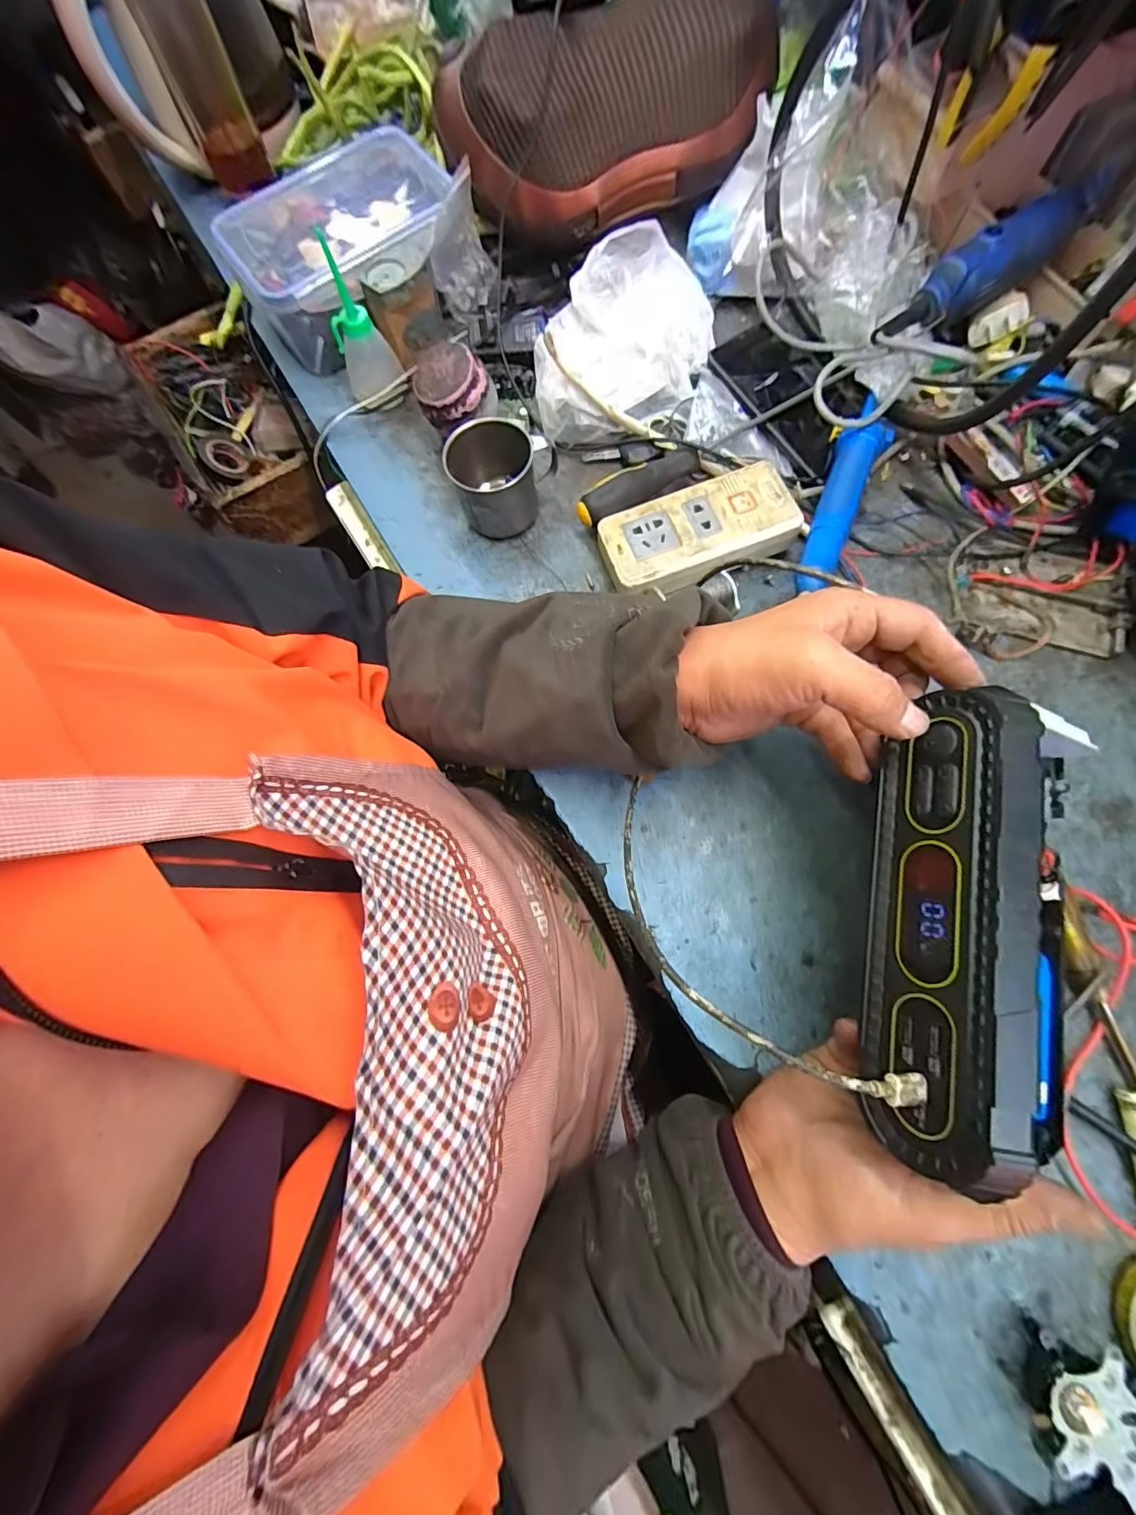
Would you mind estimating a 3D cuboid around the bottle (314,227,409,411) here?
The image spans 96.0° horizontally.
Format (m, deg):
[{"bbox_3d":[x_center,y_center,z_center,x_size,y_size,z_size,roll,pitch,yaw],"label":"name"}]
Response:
[{"bbox_3d":[-0.179,-0.361,0.435,0.050,0.115,0.057,-24,75,-5],"label":"bottle"}]

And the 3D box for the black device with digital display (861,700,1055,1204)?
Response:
[{"bbox_3d":[0.174,0.074,0.234,0.041,0.059,0.206,9,80,4],"label":"black device with digital display"}]

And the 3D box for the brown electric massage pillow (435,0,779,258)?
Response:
[{"bbox_3d":[0.031,-0.549,0.440,0.269,0.121,0.131,-14,74,-2],"label":"brown electric massage pillow"}]

